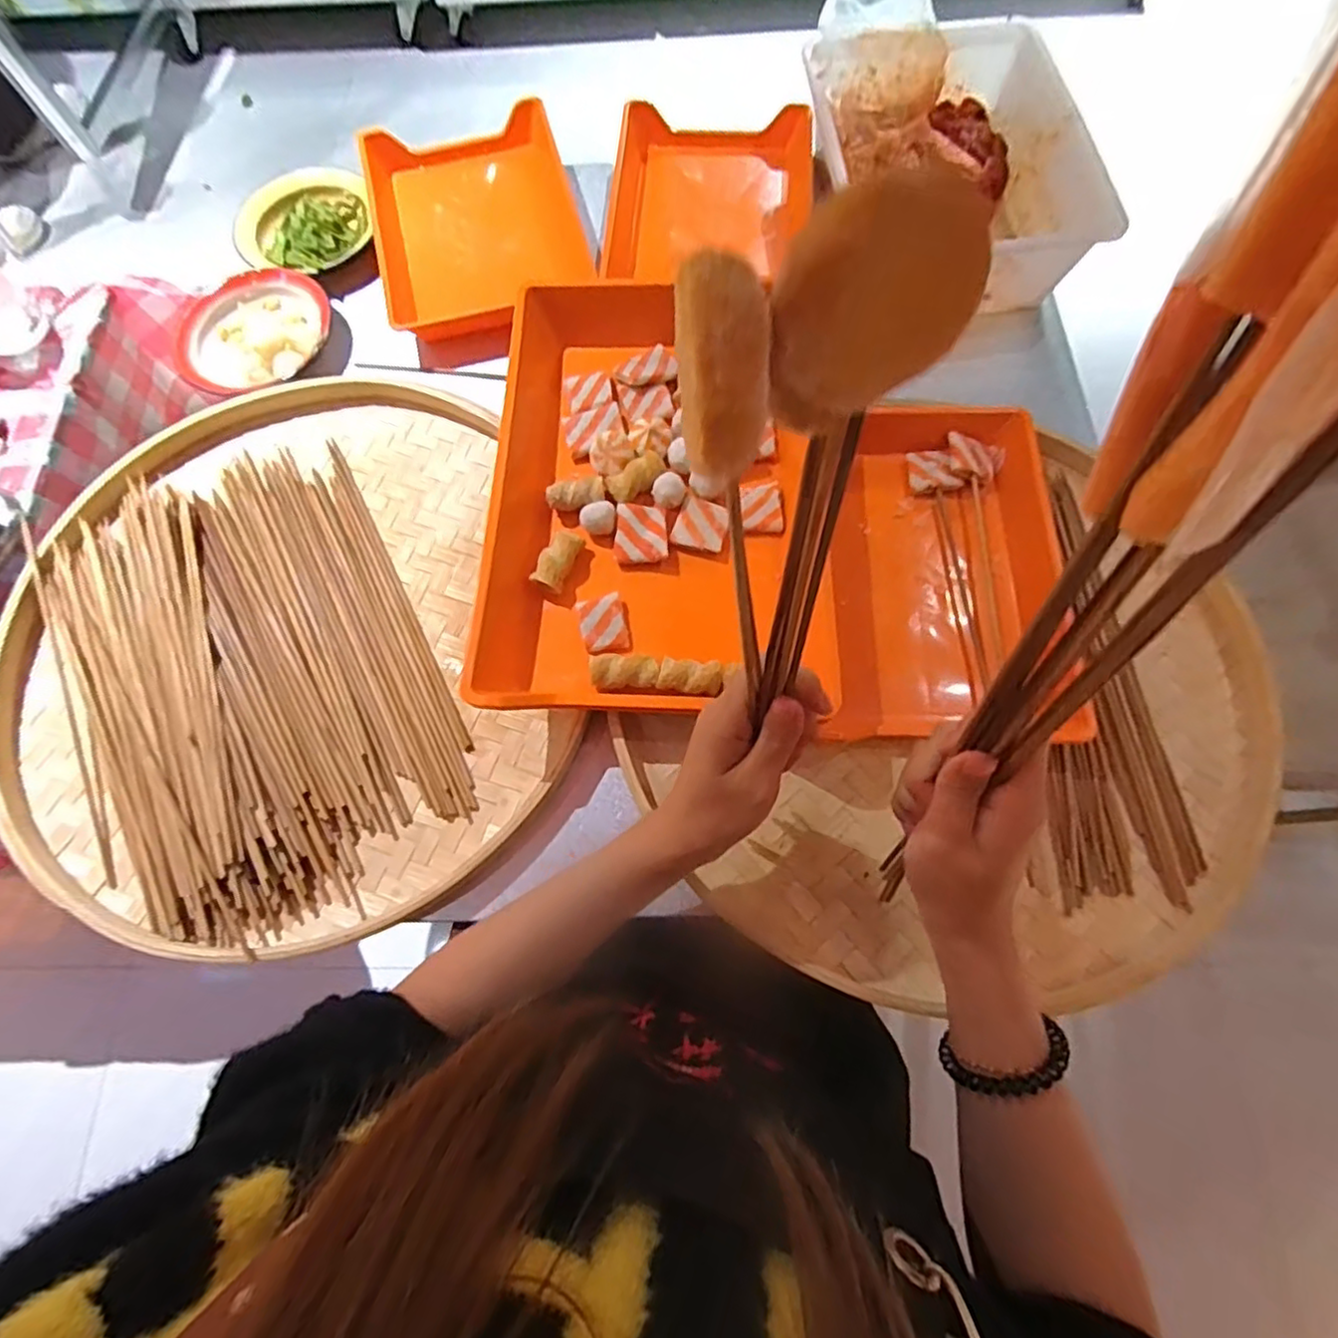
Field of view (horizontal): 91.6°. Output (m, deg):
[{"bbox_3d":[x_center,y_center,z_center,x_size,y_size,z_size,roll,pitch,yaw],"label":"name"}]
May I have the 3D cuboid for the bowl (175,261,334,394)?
[{"bbox_3d":[-0.410,-0.333,0.642,0.149,0.036,0.141,-1,71,2],"label":"bowl"}]

